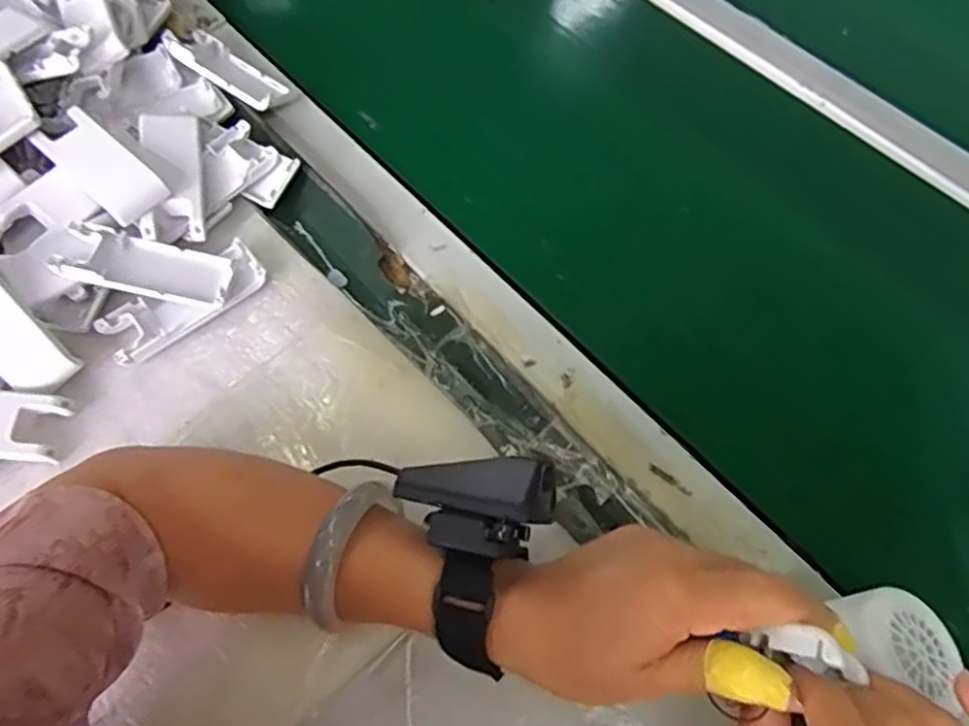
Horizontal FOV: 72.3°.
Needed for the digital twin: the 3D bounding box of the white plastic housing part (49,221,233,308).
[{"bbox_3d":[-0.217,-0.063,0.426,0.101,0.017,0.040,12,63,-13],"label":"white plastic housing part"}]

